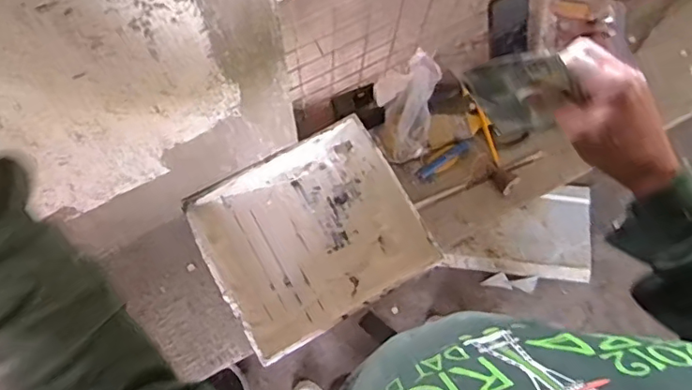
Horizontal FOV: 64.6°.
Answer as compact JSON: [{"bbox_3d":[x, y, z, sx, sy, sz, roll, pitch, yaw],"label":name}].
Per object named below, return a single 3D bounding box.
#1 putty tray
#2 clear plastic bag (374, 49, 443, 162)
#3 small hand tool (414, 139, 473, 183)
[{"bbox_3d":[-0.056,0.067,0.910,0.331,0.073,0.289,-30,77,-9],"label":"putty tray"},{"bbox_3d":[0.107,-0.164,0.966,0.105,0.102,0.187,9,75,1],"label":"clear plastic bag"},{"bbox_3d":[0.177,-0.064,0.981,0.117,0.014,0.024,-37,78,-10],"label":"small hand tool"}]

